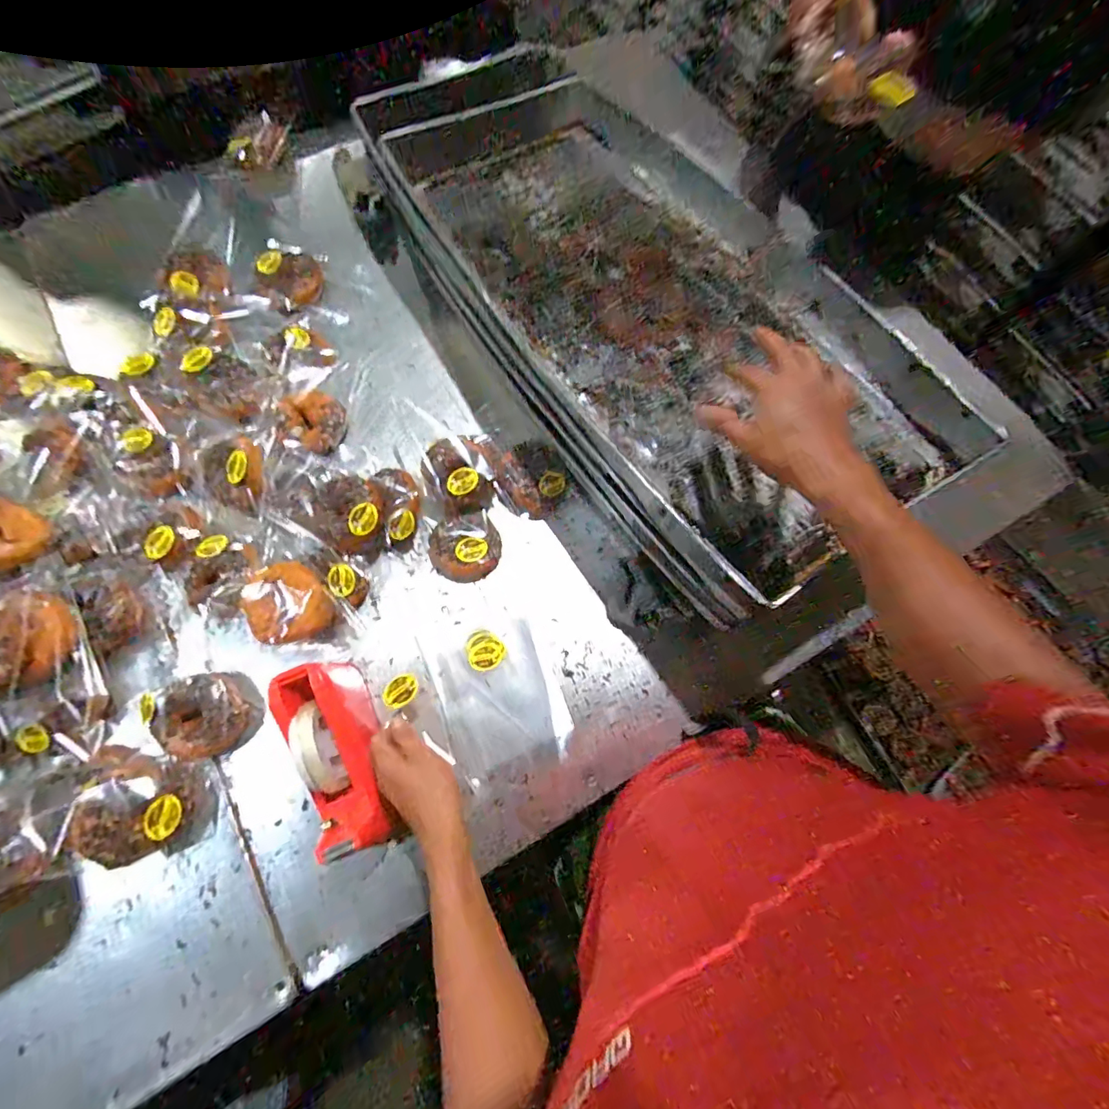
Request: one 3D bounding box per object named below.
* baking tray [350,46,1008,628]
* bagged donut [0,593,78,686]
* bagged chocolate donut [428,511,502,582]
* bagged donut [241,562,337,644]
[{"bbox_3d":[0.124,-0.354,0.663,0.408,0.079,0.789,-28,71,-12],"label":"baking tray"},{"bbox_3d":[-0.571,0.092,0.557,0.063,0.035,0.090,-28,74,-11],"label":"bagged donut"},{"bbox_3d":[-0.116,-0.008,0.655,0.090,0.029,0.080,-18,77,-6],"label":"bagged chocolate donut"},{"bbox_3d":[-0.314,0.059,0.589,0.090,0.035,0.090,0,88,-5],"label":"bagged donut"}]

